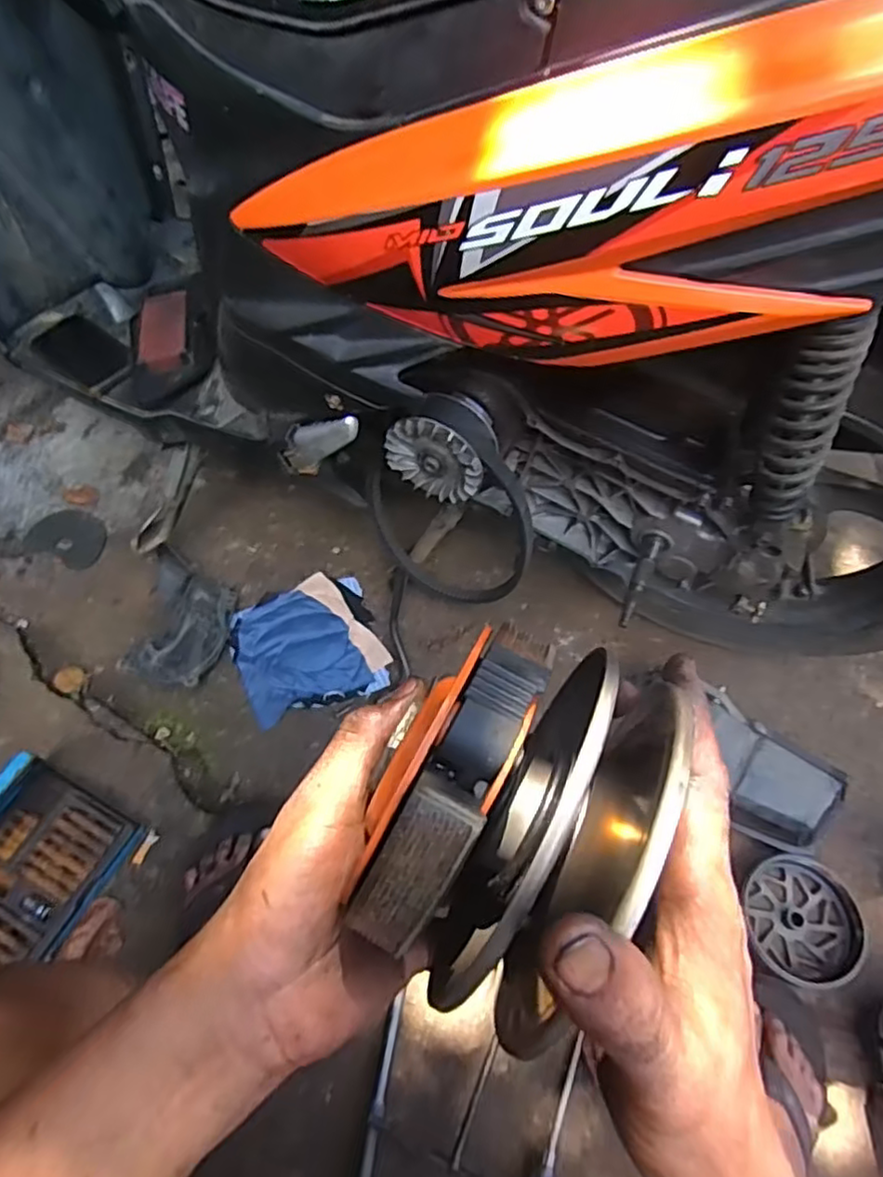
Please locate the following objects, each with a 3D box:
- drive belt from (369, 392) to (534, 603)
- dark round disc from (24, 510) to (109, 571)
[{"bbox_3d":[0.016,-0.089,0.822,0.214,0.318,0.072,22,62,12],"label":"drive belt"},{"bbox_3d":[-0.581,-0.081,1.033,0.134,0.005,0.090,21,61,11],"label":"dark round disc"}]

